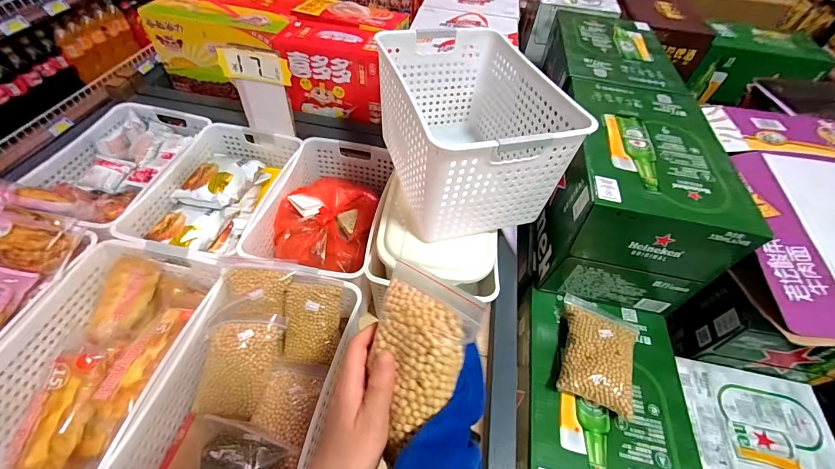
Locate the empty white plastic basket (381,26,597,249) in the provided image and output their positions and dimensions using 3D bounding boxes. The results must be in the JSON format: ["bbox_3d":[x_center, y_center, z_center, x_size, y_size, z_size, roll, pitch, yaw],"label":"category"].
[{"bbox_3d":[0.081,-0.190,0.632,0.236,0.225,0.354,-12,56,-11],"label":"empty white plastic basket"}]

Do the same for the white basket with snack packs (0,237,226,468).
[{"bbox_3d":[-0.477,0.188,0.550,0.248,0.110,0.358,10,55,4],"label":"white basket with snack packs"}]

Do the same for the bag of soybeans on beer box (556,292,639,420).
[{"bbox_3d":[0.295,0.180,0.573,0.113,0.051,0.185,21,56,11],"label":"bag of soybeans on beer box"}]

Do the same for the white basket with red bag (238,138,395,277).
[{"bbox_3d":[-0.191,-0.060,0.777,0.228,0.122,0.376,7,55,2],"label":"white basket with red bag"}]

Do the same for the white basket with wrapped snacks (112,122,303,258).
[{"bbox_3d":[-0.424,-0.093,0.789,0.245,0.104,0.356,14,55,7],"label":"white basket with wrapped snacks"}]

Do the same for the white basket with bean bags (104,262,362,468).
[{"bbox_3d":[-0.266,0.223,0.543,0.194,0.100,0.364,15,55,7],"label":"white basket with bean bags"}]

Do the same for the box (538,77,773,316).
[{"bbox_3d":[0.386,-0.097,0.664,0.247,0.224,0.381,11,55,5],"label":"box"}]

